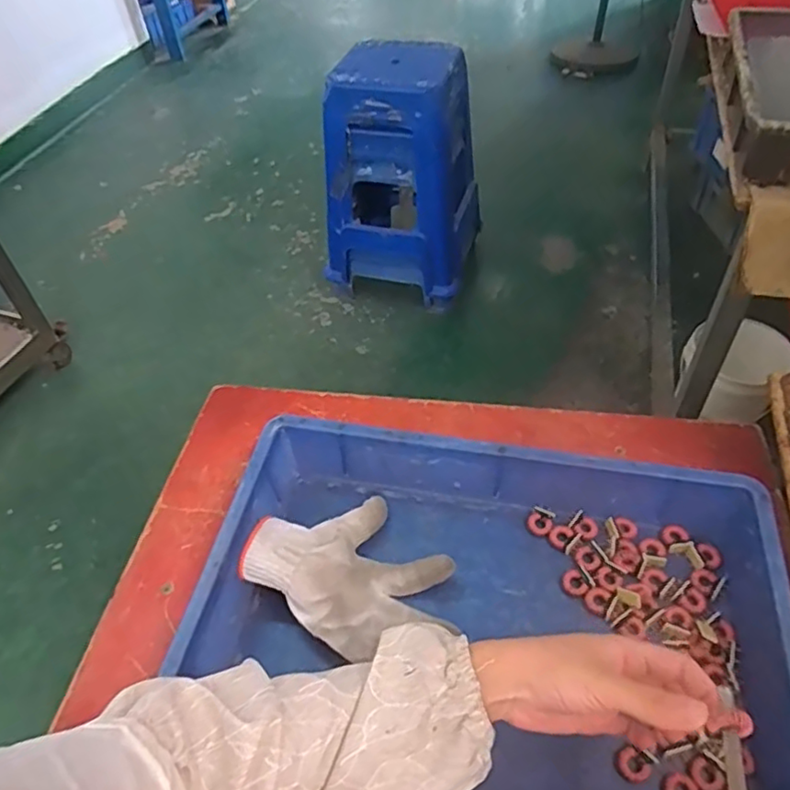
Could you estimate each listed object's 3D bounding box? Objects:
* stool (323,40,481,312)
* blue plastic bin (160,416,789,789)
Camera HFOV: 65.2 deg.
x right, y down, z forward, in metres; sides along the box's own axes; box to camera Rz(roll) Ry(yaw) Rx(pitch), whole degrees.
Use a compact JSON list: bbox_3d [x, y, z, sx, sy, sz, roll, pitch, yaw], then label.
[{"bbox_3d":[0.014,-0.591,1.666,0.381,0.557,0.295,10,50,13],"label":"stool"},{"bbox_3d":[0.071,0.177,0.485,0.433,0.091,0.282,7,49,11],"label":"blue plastic bin"}]

